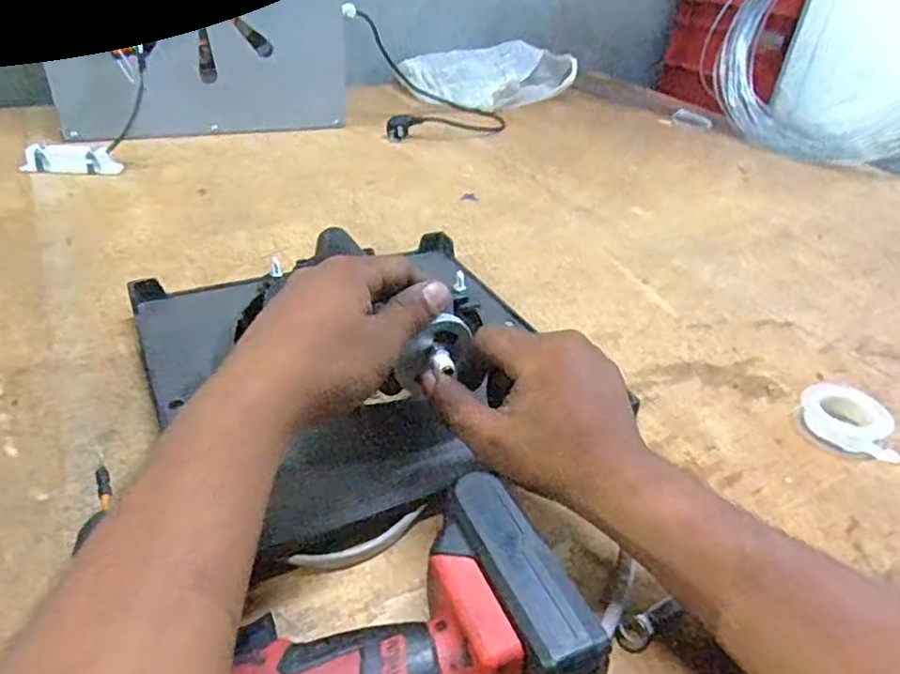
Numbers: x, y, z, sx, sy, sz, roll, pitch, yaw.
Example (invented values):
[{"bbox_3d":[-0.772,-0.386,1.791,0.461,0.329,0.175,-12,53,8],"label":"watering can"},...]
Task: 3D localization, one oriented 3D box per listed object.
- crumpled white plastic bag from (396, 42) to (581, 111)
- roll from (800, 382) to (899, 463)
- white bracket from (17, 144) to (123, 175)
[{"bbox_3d":[0.077,-0.532,1.297,0.234,0.075,0.323,31,41,33],"label":"crumpled white plastic bag"},{"bbox_3d":[0.305,0.062,0.488,0.065,0.024,0.065,4,34,-2],"label":"roll"},{"bbox_3d":[-0.476,-0.224,0.801,0.108,0.030,0.027,-4,35,-14],"label":"white bracket"}]

